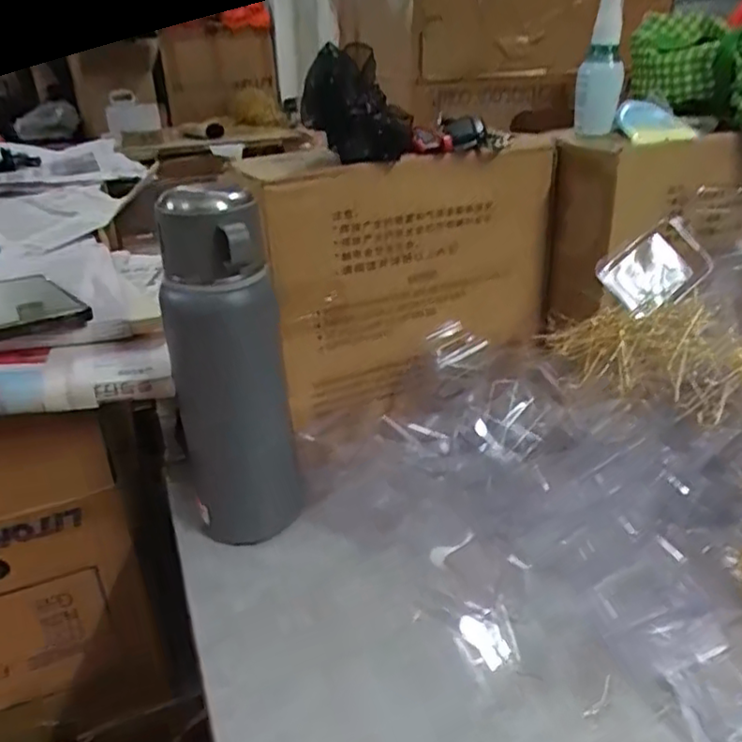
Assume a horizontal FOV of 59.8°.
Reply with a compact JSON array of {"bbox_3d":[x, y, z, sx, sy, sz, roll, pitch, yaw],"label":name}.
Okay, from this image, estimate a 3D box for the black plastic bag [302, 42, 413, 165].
[{"bbox_3d":[-0.012,-0.218,0.522,0.086,0.078,0.094,-1,28,1],"label":"black plastic bag"}]

